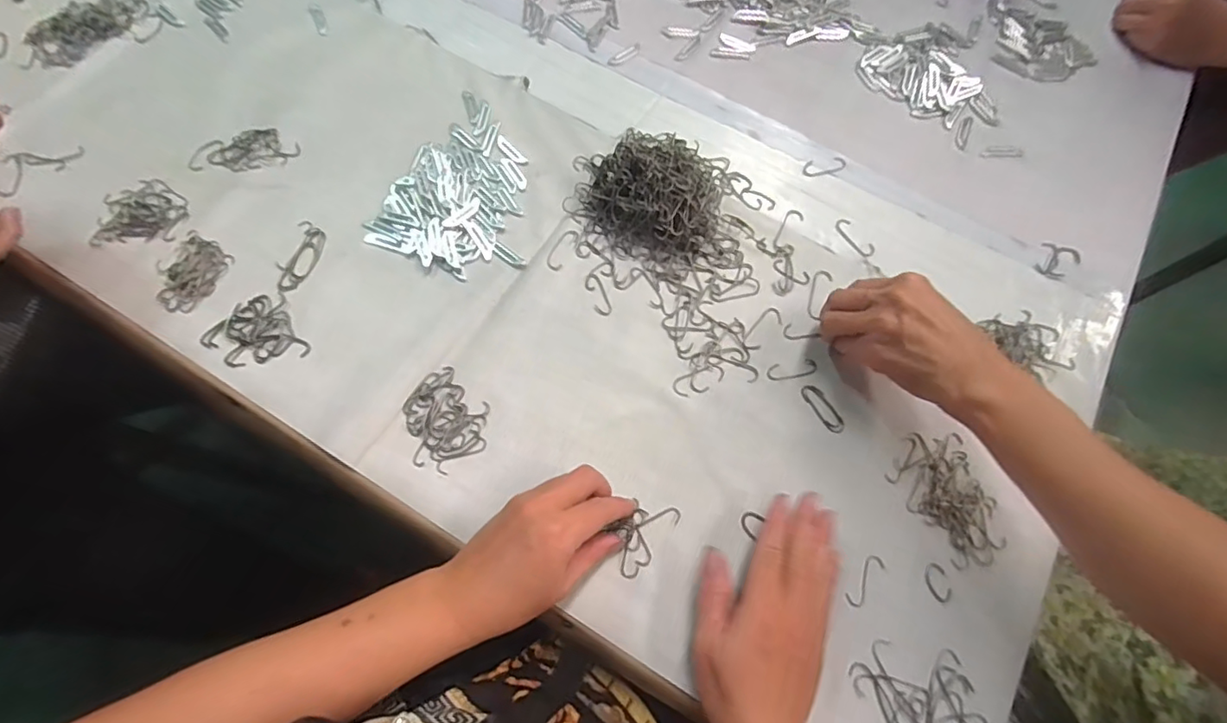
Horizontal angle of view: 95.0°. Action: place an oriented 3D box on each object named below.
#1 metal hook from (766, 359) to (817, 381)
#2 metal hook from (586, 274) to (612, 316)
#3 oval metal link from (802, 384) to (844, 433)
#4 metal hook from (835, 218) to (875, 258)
[{"bbox_3d":[0.146,0.007,0.458,0.042,0.004,0.015,-10,70,-5],"label":"metal hook"},{"bbox_3d":[-0.013,-0.058,0.481,0.016,0.004,0.040,-15,70,-7],"label":"metal hook"},{"bbox_3d":[0.168,0.037,0.449,0.016,0.004,0.044,-30,73,-12],"label":"oval metal link"},{"bbox_3d":[0.218,-0.111,0.508,0.018,0.004,0.044,-26,72,-11],"label":"metal hook"}]

